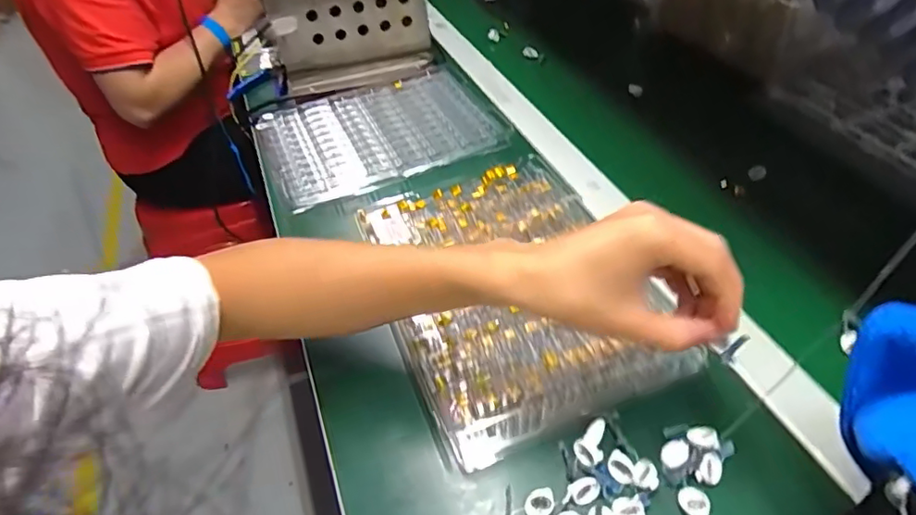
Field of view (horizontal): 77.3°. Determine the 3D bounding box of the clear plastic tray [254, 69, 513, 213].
[{"bbox_3d":[-0.096,-0.156,0.693,0.267,0.023,0.201,-16,45,-10],"label":"clear plastic tray"}]

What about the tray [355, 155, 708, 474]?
[{"bbox_3d":[0.044,0.021,0.486,0.203,0.025,0.273,-16,45,-10],"label":"tray"}]

